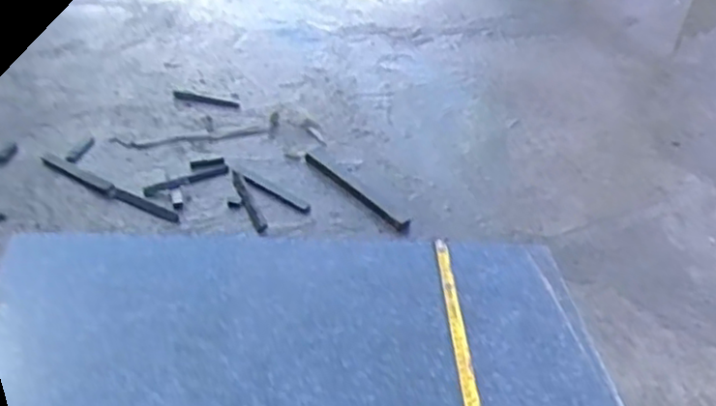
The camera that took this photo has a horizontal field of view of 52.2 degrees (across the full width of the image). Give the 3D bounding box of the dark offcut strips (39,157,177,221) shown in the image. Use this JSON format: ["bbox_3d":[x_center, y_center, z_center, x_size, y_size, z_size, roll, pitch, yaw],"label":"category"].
[{"bbox_3d":[-0.438,-0.022,1.280,0.292,0.009,0.027,21,38,18],"label":"dark offcut strips"}]

